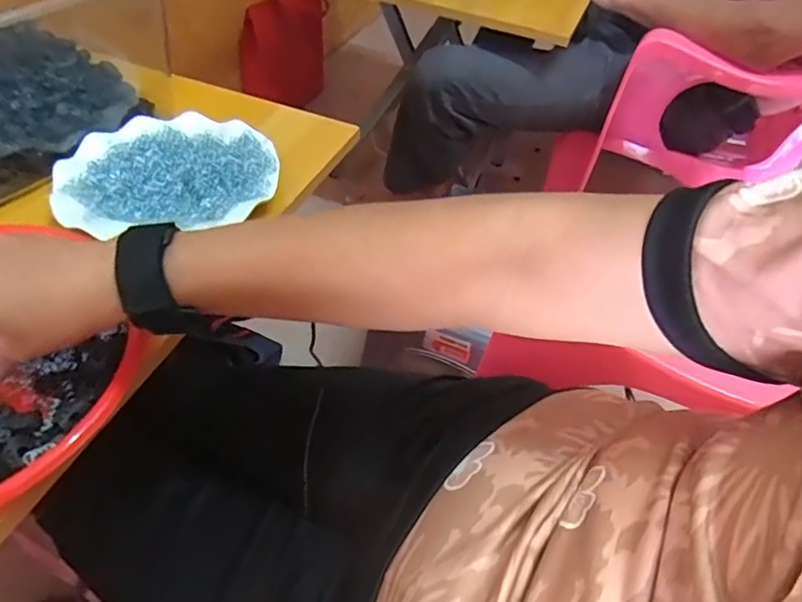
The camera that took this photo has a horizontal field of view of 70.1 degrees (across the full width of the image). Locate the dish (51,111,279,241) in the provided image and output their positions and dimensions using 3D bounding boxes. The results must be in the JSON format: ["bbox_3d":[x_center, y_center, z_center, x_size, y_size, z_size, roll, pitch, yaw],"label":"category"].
[{"bbox_3d":[-0.205,-0.120,0.507,0.178,0.022,0.146,-9,49,-14],"label":"dish"}]

